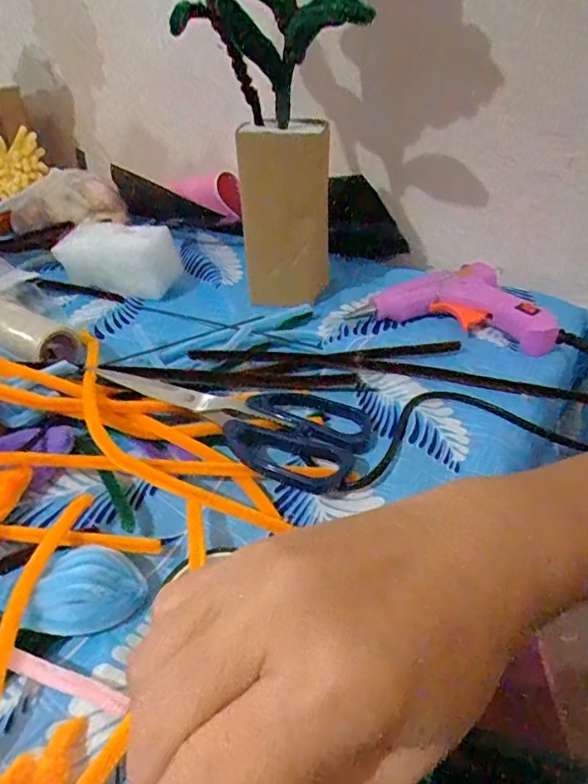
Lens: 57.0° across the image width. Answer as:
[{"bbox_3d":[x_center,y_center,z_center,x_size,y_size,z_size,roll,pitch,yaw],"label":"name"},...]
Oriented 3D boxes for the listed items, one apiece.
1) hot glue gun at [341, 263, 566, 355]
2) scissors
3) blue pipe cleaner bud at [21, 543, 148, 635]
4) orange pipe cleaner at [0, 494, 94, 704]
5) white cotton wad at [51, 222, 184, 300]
[{"bbox_3d":[0.123,-0.070,0.409,0.136,0.027,0.072,10,39,17],"label":"hot glue gun"},{"bbox_3d":[-0.036,0.006,0.329,0.168,0.013,0.075,19,43,27],"label":"scissors"},{"bbox_3d":[-0.087,0.085,0.231,0.044,0.018,0.034,0,37,5],"label":"blue pipe cleaner bud"},{"bbox_3d":[-0.112,0.099,0.217,0.012,0.013,0.145,-1,37,4],"label":"orange pipe cleaner"},{"bbox_3d":[-0.154,-0.122,0.477,0.114,0.044,0.042,11,40,19],"label":"white cotton wad"}]

